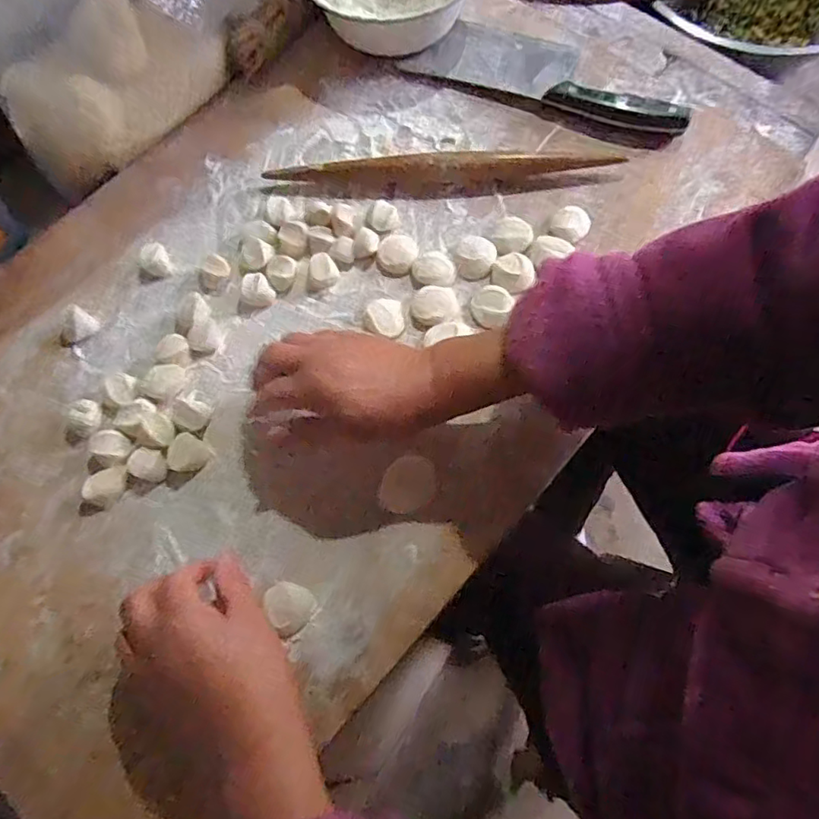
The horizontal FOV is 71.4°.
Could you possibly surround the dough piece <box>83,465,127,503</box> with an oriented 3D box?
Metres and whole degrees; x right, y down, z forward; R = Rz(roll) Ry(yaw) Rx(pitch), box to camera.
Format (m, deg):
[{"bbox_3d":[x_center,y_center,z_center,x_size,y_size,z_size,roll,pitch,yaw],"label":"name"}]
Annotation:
[{"bbox_3d":[-0.227,0.057,0.428,0.031,0.014,0.021,-19,70,-4],"label":"dough piece"}]

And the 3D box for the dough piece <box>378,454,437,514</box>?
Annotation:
[{"bbox_3d":[-0.001,0.056,0.427,0.045,0.004,0.037,-43,74,-12],"label":"dough piece"}]

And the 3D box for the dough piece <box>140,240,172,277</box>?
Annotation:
[{"bbox_3d":[-0.219,-0.129,0.490,0.023,0.017,0.024,-4,70,1],"label":"dough piece"}]

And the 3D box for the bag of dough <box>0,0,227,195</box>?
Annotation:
[{"bbox_3d":[-0.260,-0.294,0.514,0.086,0.087,0.195,38,77,13],"label":"bag of dough"}]

